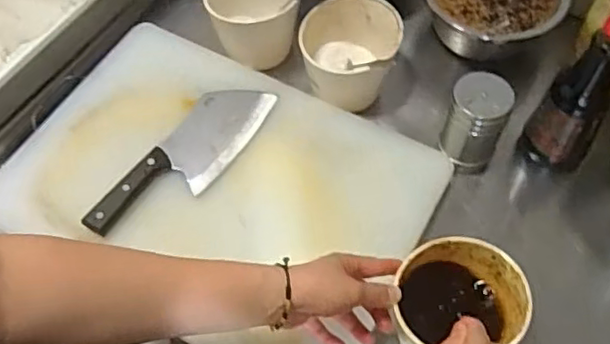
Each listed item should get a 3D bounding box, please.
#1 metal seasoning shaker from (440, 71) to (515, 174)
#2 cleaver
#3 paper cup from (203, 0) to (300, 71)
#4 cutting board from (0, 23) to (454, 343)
[{"bbox_3d":[0.184,-0.051,0.688,0.065,0.105,0.058,20,61,12],"label":"metal seasoning shaker"},{"bbox_3d":[-0.129,-0.015,0.699,0.079,0.017,0.246,30,64,18],"label":"cleaver"},{"bbox_3d":[-0.063,-0.194,0.791,0.108,0.116,0.100,-2,59,0],"label":"paper cup"},{"bbox_3d":[-0.092,0.009,0.695,0.435,0.032,0.320,24,62,15],"label":"cutting board"}]

